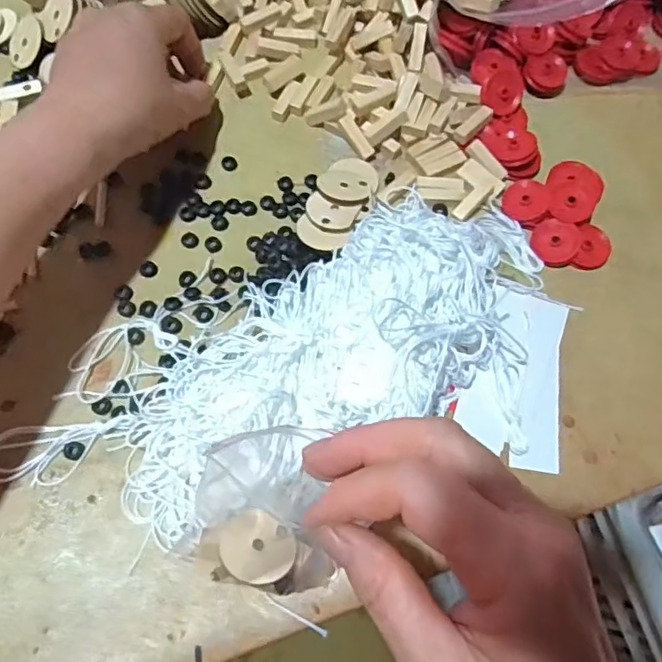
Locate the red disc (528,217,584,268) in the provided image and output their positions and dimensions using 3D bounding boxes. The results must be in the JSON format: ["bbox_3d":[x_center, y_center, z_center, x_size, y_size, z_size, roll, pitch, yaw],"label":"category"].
[{"bbox_3d":[0.138,-0.054,0.365,0.029,0.004,0.028,0,91,11],"label":"red disc"}]

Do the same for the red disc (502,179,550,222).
[{"bbox_3d":[0.122,-0.082,0.372,0.028,0.004,0.025,11,92,27],"label":"red disc"}]

